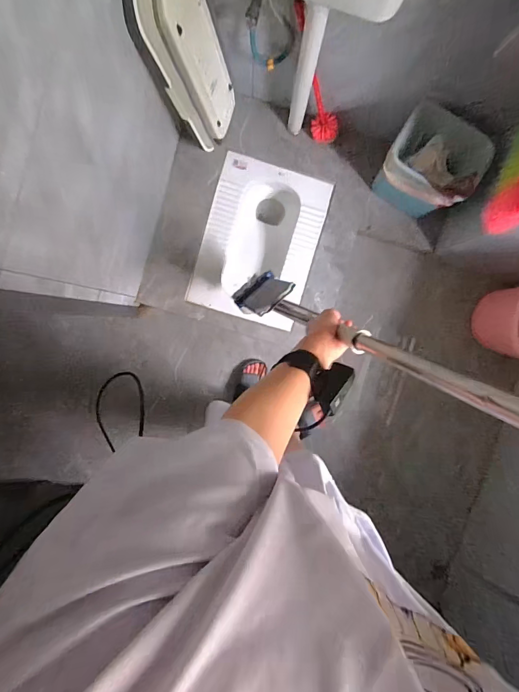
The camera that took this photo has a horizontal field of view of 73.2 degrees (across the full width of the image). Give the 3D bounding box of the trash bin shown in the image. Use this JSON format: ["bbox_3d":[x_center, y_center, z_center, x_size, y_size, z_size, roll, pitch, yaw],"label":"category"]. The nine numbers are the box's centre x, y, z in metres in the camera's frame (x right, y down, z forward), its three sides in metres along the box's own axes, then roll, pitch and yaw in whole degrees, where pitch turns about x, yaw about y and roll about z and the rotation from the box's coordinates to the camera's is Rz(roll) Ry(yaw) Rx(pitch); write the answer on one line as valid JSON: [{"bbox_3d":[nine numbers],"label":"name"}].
[{"bbox_3d":[0.536,-0.571,1.152,0.233,0.240,0.283,-45,92,1],"label":"trash bin"}]

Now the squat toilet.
[{"bbox_3d":[0.004,-0.387,1.358,0.413,0.146,0.566,16,92,-1],"label":"squat toilet"}]

